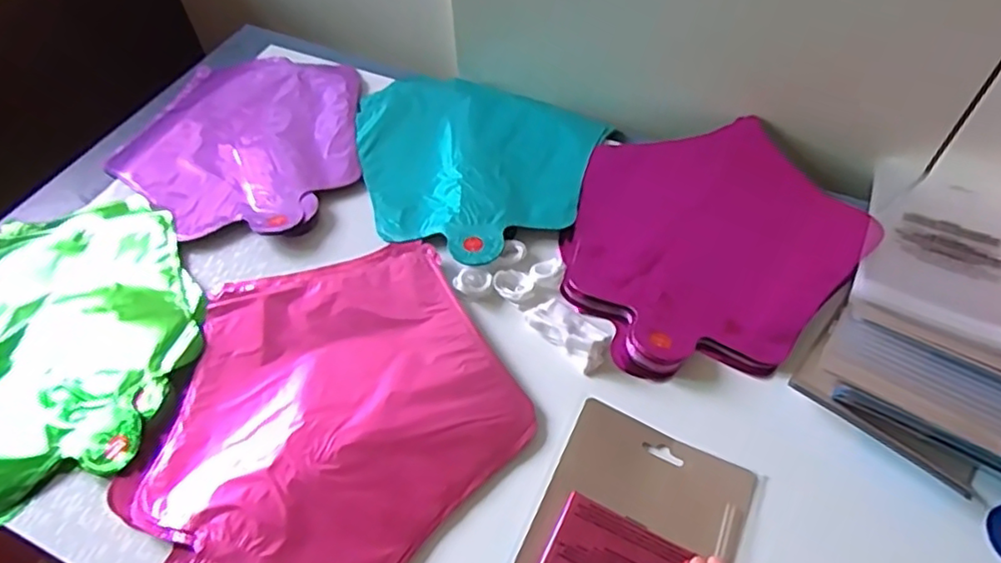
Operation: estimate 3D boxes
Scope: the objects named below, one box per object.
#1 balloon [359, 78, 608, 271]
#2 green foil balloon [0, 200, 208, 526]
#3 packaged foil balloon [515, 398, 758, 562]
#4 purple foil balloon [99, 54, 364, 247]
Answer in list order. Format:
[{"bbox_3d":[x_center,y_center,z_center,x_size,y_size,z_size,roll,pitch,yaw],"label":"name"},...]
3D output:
[{"bbox_3d":[-0.034,-0.115,0.566,0.226,0.010,0.214,0,52,-1],"label":"balloon"},{"bbox_3d":[-0.334,0.041,0.467,0.233,0.036,0.246,1,54,3],"label":"green foil balloon"},{"bbox_3d":[0.076,0.153,0.373,0.111,0.012,0.150,22,55,15],"label":"packaged foil balloon"},{"bbox_3d":[-0.236,-0.134,0.597,0.229,0.027,0.234,12,55,10],"label":"purple foil balloon"}]

